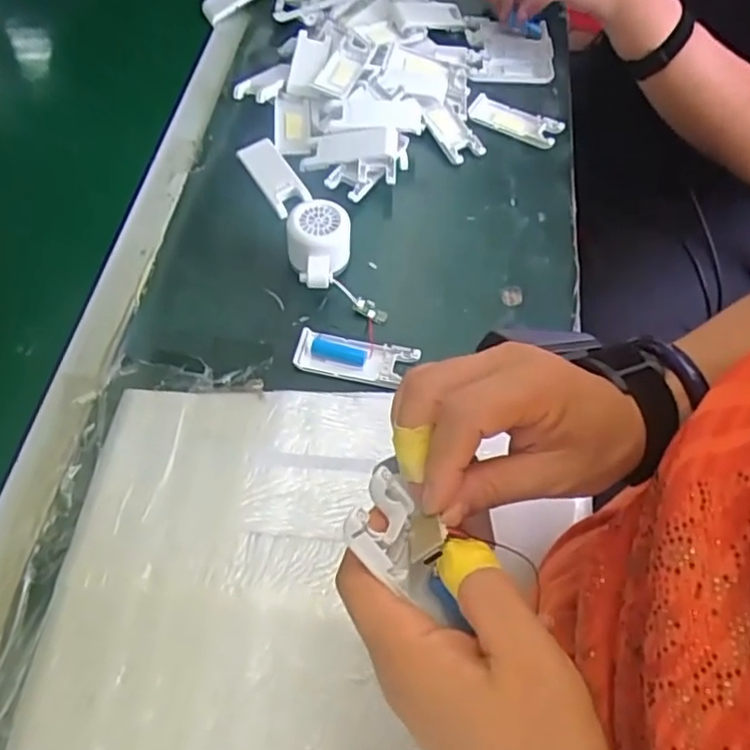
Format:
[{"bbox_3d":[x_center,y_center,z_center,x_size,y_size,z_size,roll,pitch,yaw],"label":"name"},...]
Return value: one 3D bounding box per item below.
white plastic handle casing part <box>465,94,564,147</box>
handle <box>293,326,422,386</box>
[{"bbox_3d":[0.161,-0.291,0.744,0.103,0.009,0.044,26,61,11],"label":"white plastic handle casing part"},{"bbox_3d":[-0.017,-0.015,0.572,0.106,0.014,0.039,13,60,3],"label":"handle"}]

